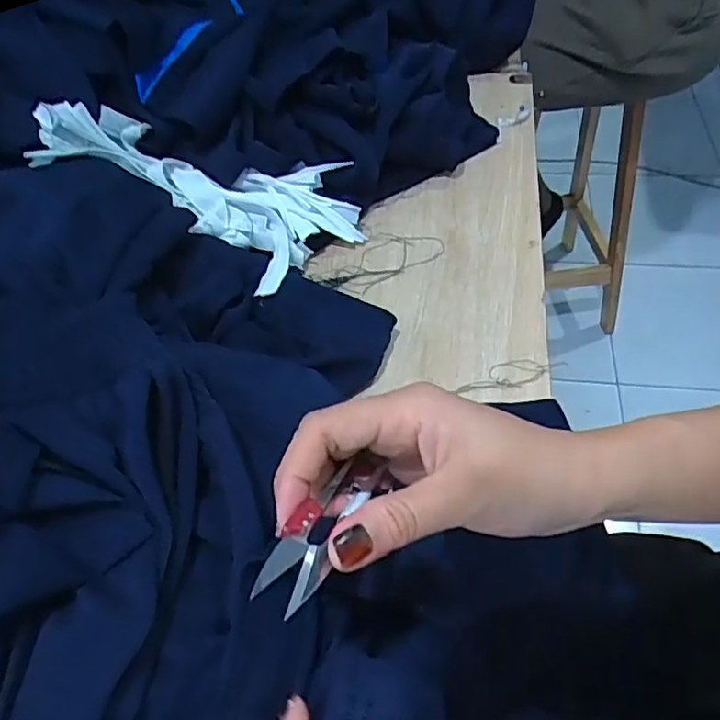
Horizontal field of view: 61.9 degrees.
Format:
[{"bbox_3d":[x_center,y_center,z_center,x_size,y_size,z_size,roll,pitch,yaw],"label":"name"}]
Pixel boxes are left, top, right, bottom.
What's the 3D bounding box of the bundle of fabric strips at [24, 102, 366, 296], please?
[{"bbox_3d":[-0.130,-0.138,0.499,0.276,0.051,0.140,17,51,-12],"label":"bundle of fabric strips"}]

